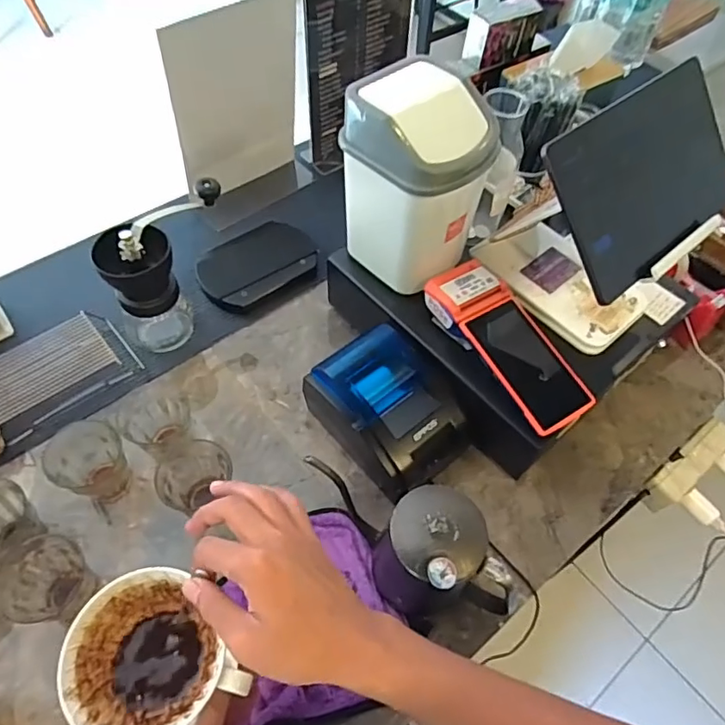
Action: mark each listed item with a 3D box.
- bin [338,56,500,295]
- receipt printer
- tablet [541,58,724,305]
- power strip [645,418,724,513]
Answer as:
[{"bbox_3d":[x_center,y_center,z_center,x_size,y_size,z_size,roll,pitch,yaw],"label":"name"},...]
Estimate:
[{"bbox_3d":[0.063,-0.204,0.624,0.123,0.207,0.130,-38,65,-24],"label":"bin"},{"bbox_3d":[0.030,0.059,0.653,0.143,0.096,0.171,-36,65,-23],"label":"receipt printer"},{"bbox_3d":[0.280,-0.180,0.529,0.237,0.014,0.154,-34,110,-21],"label":"tablet"},{"bbox_3d":[0.437,0.132,0.730,0.161,0.040,0.041,-32,63,-22],"label":"power strip"}]

